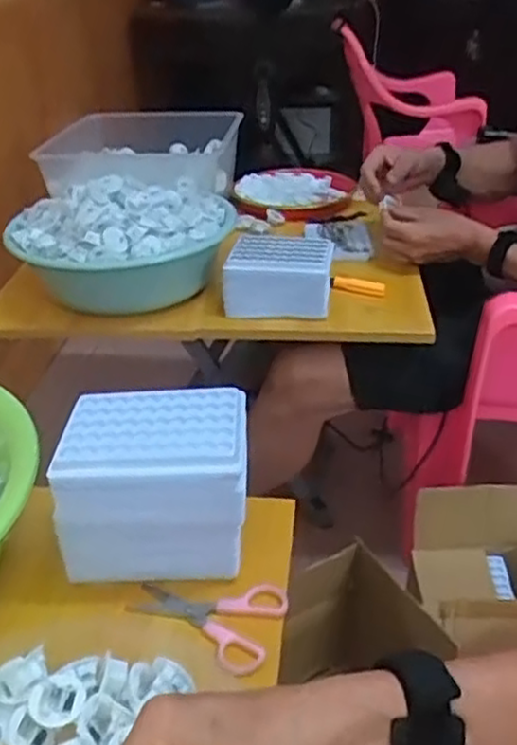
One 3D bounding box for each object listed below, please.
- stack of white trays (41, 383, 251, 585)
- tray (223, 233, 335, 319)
[{"bbox_3d":[-0.075,0.090,0.539,0.130,0.128,0.087,-1,32,0],"label":"stack of white trays"},{"bbox_3d":[0.026,-0.119,0.900,0.130,0.084,0.079,4,32,9],"label":"tray"}]

